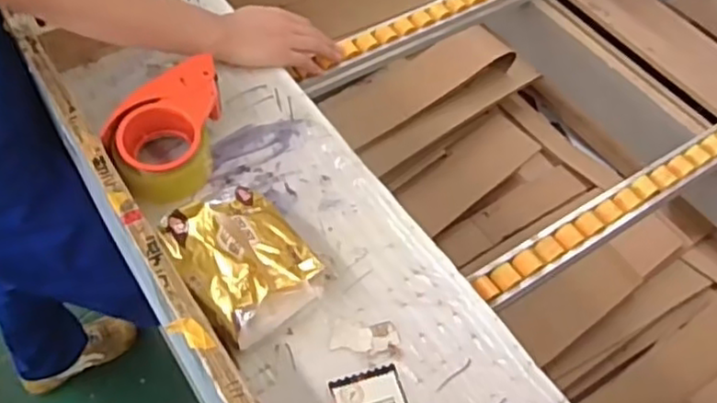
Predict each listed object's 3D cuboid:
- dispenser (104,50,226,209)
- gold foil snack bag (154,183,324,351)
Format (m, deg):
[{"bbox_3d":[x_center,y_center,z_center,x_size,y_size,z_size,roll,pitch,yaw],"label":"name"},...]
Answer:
[{"bbox_3d":[-0.205,-0.079,0.710,0.102,0.065,0.151,5,54,-2],"label":"dispenser"},{"bbox_3d":[-0.110,0.051,0.626,0.109,0.058,0.137,-31,62,-24],"label":"gold foil snack bag"}]

